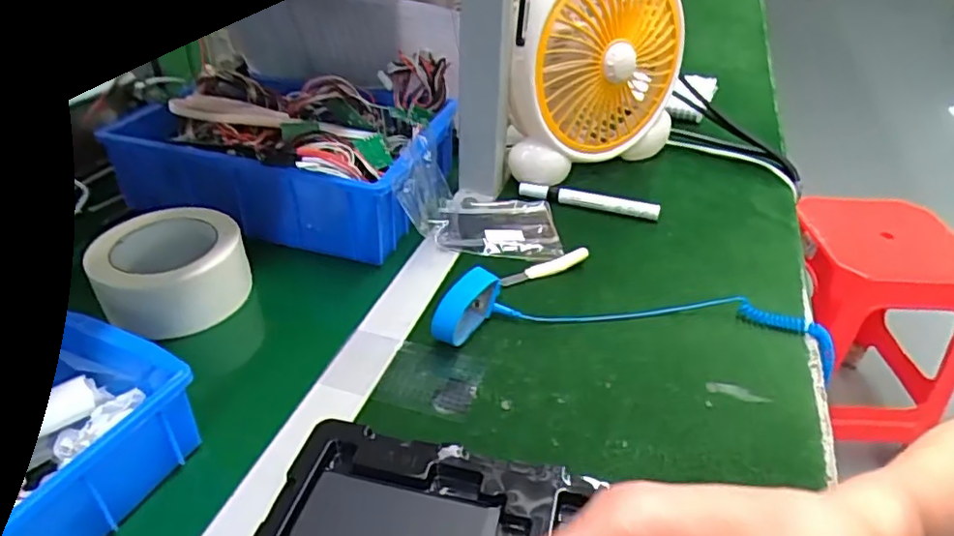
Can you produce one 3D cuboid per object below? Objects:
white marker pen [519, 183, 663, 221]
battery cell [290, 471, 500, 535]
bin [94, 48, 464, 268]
[{"bbox_3d":[0.113,-0.069,0.621,0.141,0.018,0.013,10,38,11],"label":"white marker pen"},{"bbox_3d":[-0.041,0.130,0.309,0.097,0.005,0.043,8,37,9],"label":"battery cell"},{"bbox_3d":[-0.172,-0.126,0.609,0.285,0.107,0.212,11,38,13],"label":"bin"}]

